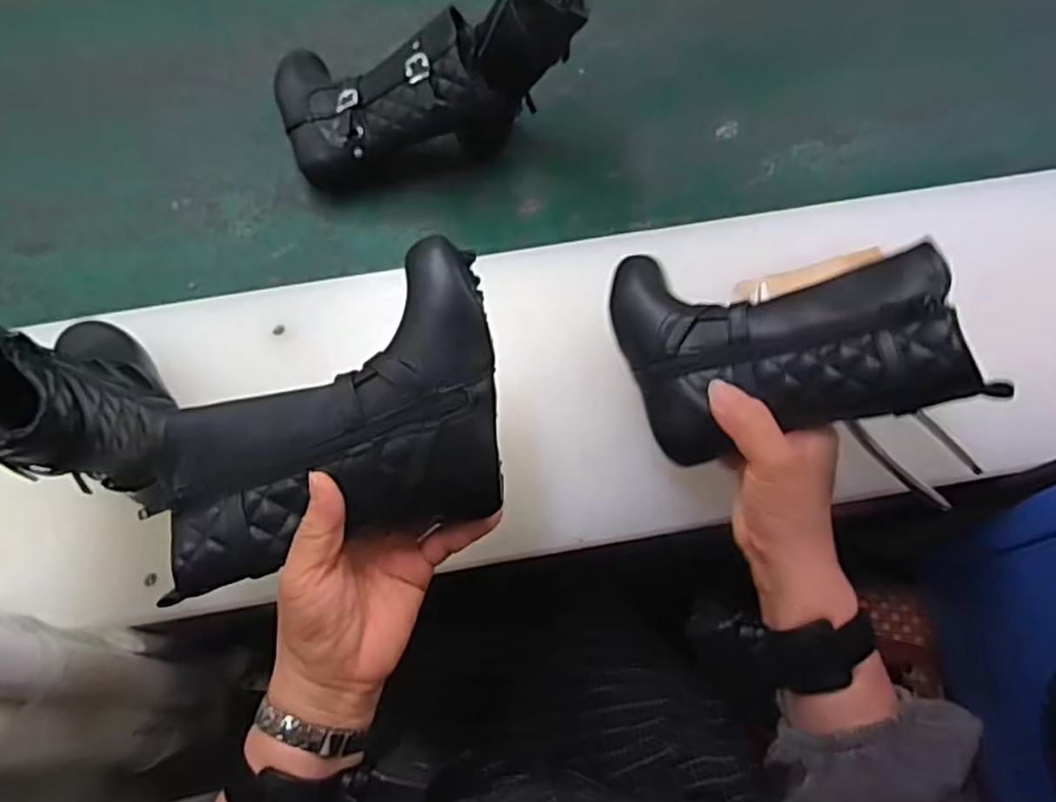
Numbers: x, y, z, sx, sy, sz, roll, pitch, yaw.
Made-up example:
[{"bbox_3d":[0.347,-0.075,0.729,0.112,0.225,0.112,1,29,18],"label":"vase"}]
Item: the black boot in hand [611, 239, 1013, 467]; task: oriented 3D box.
[{"bbox_3d":[0.158,-0.044,0.425,0.184,0.072,0.138,-17,75,29],"label":"black boot in hand"}]

